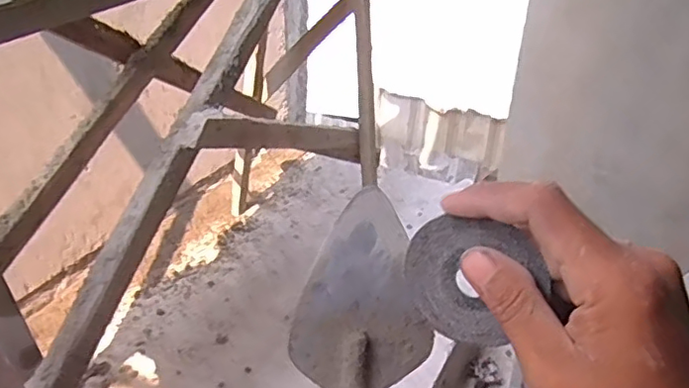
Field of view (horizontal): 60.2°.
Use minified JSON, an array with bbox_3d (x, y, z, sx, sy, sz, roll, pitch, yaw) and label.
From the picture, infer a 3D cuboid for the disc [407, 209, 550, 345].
[{"bbox_3d":[0.057,0.038,0.279,0.060,0.064,0.004,36,28,14],"label":"disc"}]

